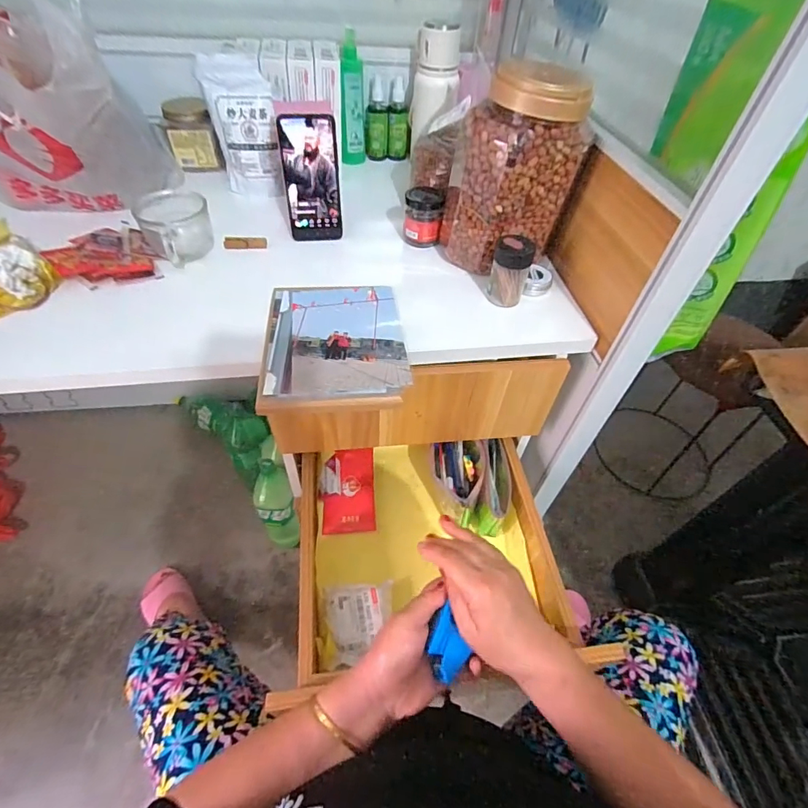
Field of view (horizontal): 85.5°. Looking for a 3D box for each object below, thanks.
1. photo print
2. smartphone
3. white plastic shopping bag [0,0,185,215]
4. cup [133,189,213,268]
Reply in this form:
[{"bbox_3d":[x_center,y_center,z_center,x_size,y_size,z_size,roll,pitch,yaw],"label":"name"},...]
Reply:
[{"bbox_3d":[-0.081,-0.080,0.516,0.160,0.008,0.184,-3,50,-6],"label":"photo print"},{"bbox_3d":[-0.133,-0.321,0.633,0.077,0.164,0.007,-5,39,-8],"label":"smartphone"},{"bbox_3d":[-0.485,-0.405,0.629,0.274,0.227,0.200,-29,58,-25],"label":"white plastic shopping bag"},{"bbox_3d":[-0.308,-0.235,0.603,0.088,0.078,0.091,2,50,-2],"label":"cup"}]

